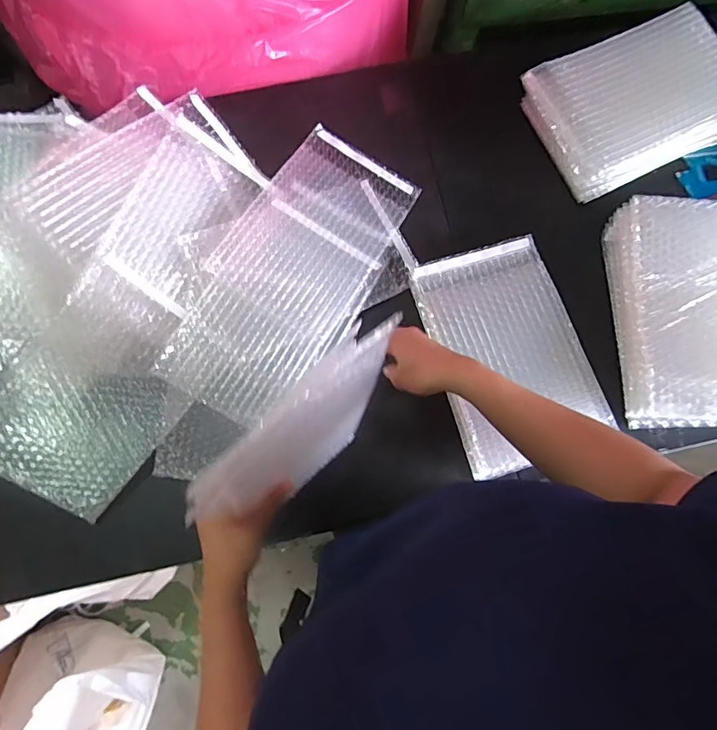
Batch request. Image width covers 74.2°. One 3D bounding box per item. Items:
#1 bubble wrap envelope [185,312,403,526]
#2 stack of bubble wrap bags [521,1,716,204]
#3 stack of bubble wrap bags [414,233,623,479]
[{"bbox_3d":[-0.061,0.083,0.477,0.211,0.291,0.022,-40,75,-23],"label":"bubble wrap envelope"},{"bbox_3d":[0.408,-0.387,0.703,0.287,0.081,0.194,-24,79,-6],"label":"stack of bubble wrap bags"},{"bbox_3d":[0.197,-0.027,0.648,0.189,0.046,0.293,-17,78,-5],"label":"stack of bubble wrap bags"}]

